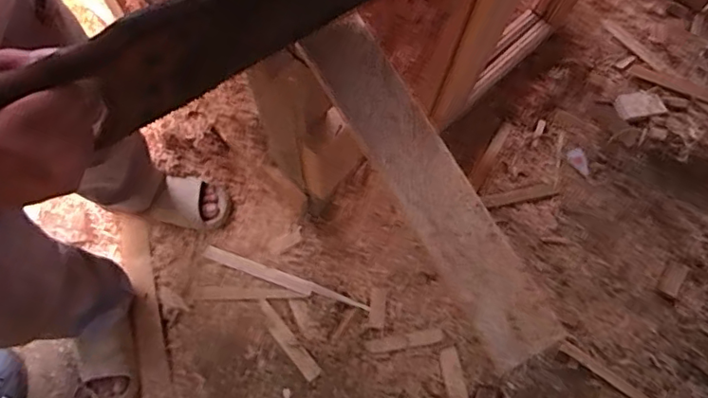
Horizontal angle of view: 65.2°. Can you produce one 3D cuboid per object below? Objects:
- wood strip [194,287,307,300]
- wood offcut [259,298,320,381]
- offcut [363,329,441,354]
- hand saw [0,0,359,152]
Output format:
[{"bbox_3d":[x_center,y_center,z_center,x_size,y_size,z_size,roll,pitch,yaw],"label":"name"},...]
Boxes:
[{"bbox_3d":[-0.221,0.201,1.166,0.232,0.005,0.028,0,63,5],"label":"wood strip"},{"bbox_3d":[-0.137,0.288,1.125,0.031,0.007,0.185,-38,81,-9],"label":"wood offcut"},{"bbox_3d":[0.102,0.288,1.114,0.152,0.005,0.030,-9,78,-3],"label":"offcut"},{"bbox_3d":[-0.010,-0.162,0.419,0.520,0.100,0.022,-29,80,-13],"label":"hand saw"}]

